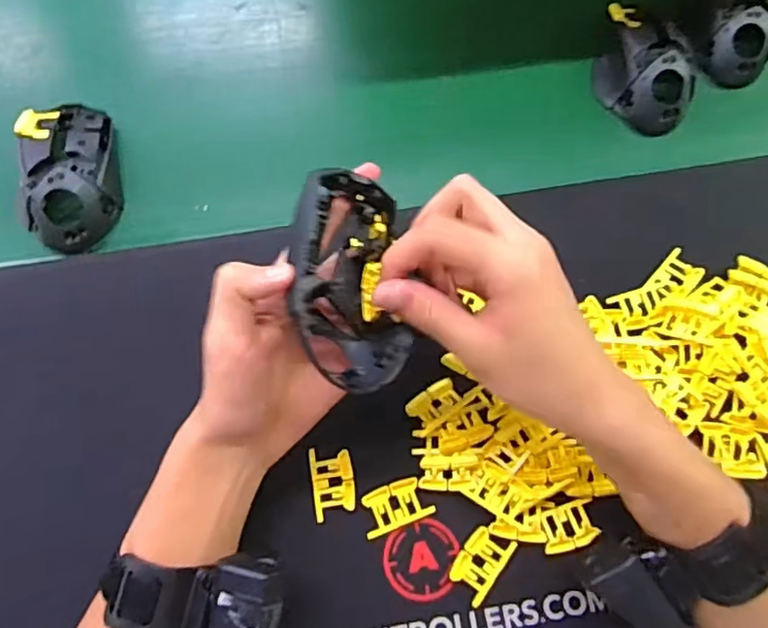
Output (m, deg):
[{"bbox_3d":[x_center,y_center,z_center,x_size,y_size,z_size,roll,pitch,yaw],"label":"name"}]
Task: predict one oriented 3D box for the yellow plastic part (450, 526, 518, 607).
[{"bbox_3d":[0.059,0.152,0.376,0.026,0.008,0.041,35,73,10],"label":"yellow plastic part"}]

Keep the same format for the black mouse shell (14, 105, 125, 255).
[{"bbox_3d":[-0.226,-0.104,0.443,0.061,0.034,0.115,-10,71,-5],"label":"black mouse shell"}]

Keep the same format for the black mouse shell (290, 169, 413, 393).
[{"bbox_3d":[-0.017,-0.018,0.318,0.056,0.053,0.107,-6,71,-2],"label":"black mouse shell"}]

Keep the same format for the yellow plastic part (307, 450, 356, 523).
[{"bbox_3d":[-0.032,0.106,0.386,0.027,0.004,0.042,-6,71,-4],"label":"yellow plastic part"}]

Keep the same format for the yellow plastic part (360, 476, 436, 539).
[{"bbox_3d":[0.007,0.119,0.384,0.041,0.005,0.026,-20,72,-8],"label":"yellow plastic part"}]

